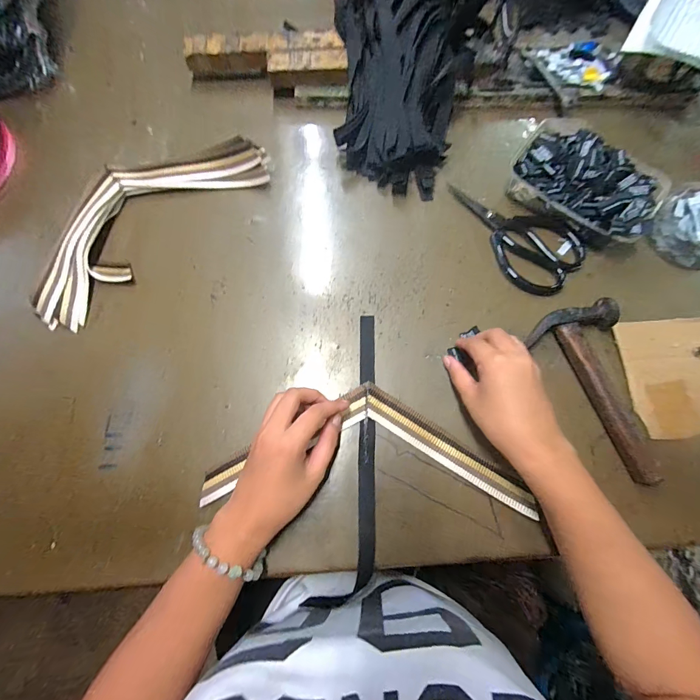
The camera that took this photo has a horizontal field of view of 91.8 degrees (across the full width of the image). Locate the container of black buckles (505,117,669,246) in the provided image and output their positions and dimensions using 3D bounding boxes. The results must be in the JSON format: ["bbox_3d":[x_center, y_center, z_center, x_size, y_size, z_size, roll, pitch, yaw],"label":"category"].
[{"bbox_3d":[0.283,-0.201,0.414,0.168,0.049,0.124,36,76,10],"label":"container of black buckles"}]

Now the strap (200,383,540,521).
[{"bbox_3d":[0.018,0.095,0.340,0.309,0.018,0.114,2,75,1],"label":"strap"}]

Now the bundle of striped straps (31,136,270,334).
[{"bbox_3d":[-0.248,-0.163,0.404,0.125,0.033,0.307,43,80,11],"label":"bundle of striped straps"}]

